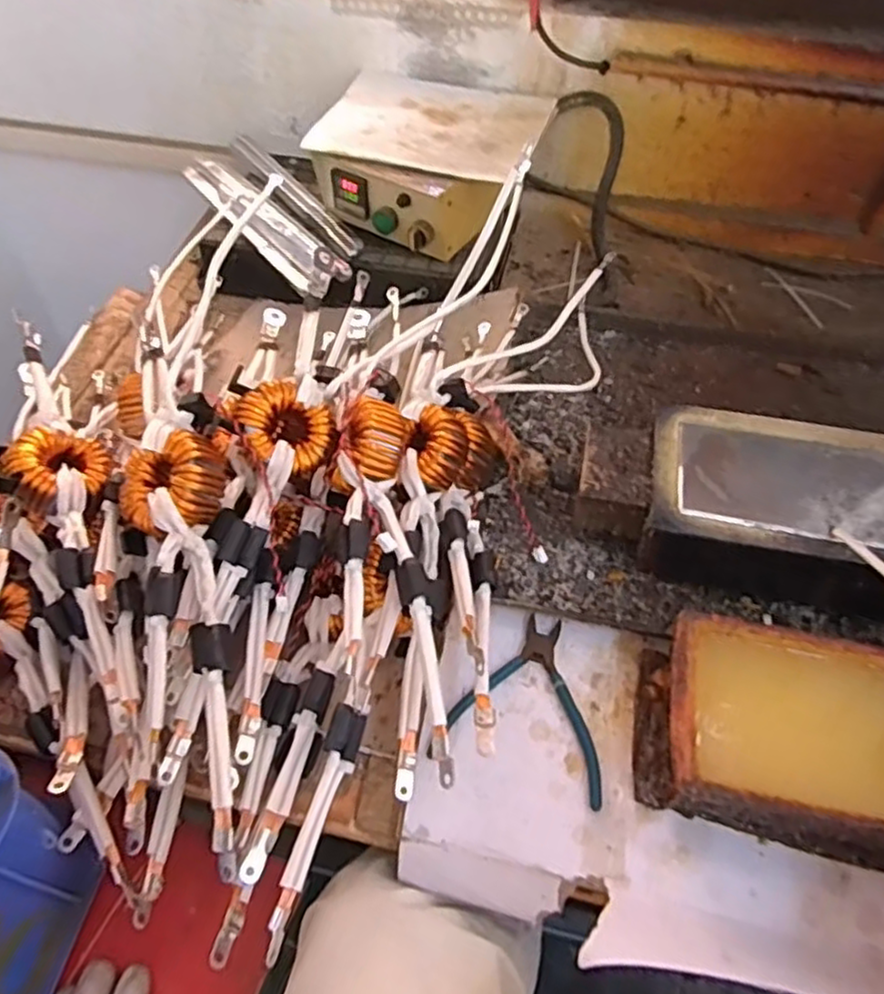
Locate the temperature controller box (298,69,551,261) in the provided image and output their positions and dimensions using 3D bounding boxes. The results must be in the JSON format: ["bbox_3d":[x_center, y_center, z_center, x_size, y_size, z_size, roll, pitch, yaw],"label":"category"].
[{"bbox_3d":[-0.019,-0.411,0.849,0.243,0.088,0.229,26,57,18],"label":"temperature controller box"}]

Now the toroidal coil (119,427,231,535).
[{"bbox_3d":[-0.200,-0.006,0.527,0.078,0.045,0.078,-7,74,27],"label":"toroidal coil"}]

